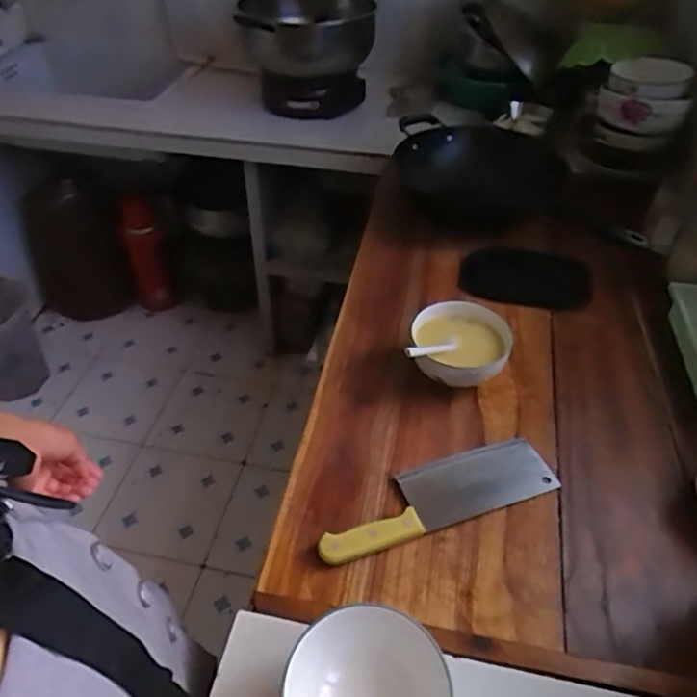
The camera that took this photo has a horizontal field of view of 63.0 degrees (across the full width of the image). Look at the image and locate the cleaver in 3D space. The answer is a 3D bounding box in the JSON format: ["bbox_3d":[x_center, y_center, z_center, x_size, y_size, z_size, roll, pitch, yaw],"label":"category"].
[{"bbox_3d":[0.097,0.167,0.649,0.282,0.015,0.078,-13,46,-16],"label":"cleaver"}]

